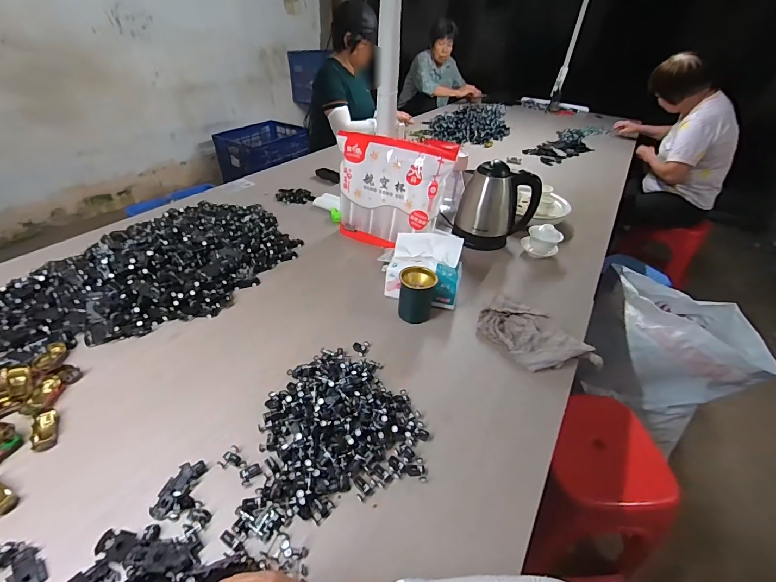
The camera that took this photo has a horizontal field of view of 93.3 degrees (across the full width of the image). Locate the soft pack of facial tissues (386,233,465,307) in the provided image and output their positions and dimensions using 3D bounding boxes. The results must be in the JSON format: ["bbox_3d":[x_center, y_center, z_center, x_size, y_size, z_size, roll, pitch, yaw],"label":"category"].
[{"bbox_3d":[0.084,-0.046,0.824,0.158,0.113,0.135,13,40,9],"label":"soft pack of facial tissues"}]

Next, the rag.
[{"bbox_3d":[0.288,0.099,0.726,0.239,0.051,0.118,31,46,27],"label":"rag"}]

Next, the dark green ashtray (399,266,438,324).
[{"bbox_3d":[0.059,0.007,0.775,0.071,0.092,0.069,10,40,5],"label":"dark green ashtray"}]

